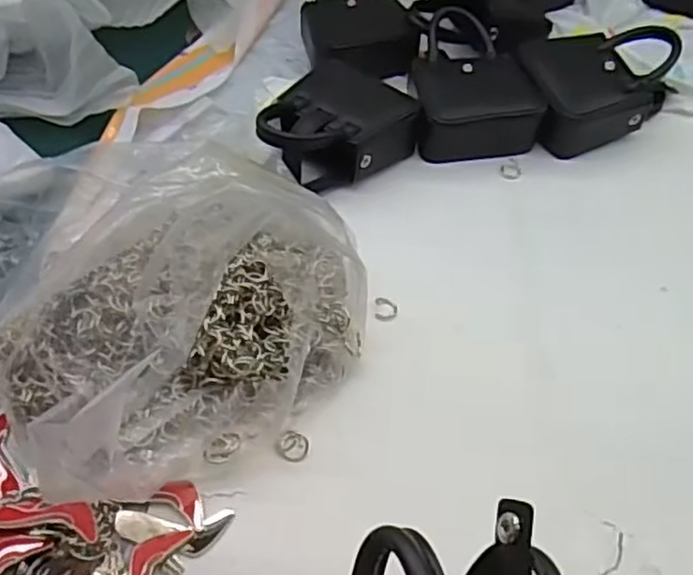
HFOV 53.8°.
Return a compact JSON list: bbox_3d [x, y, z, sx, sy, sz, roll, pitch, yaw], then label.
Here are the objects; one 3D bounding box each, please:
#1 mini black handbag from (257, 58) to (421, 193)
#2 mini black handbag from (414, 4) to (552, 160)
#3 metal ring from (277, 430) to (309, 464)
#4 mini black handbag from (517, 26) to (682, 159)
[{"bbox_3d":[-0.010,-0.096,0.412,0.091,0.039,0.080,-37,61,-26],"label":"mini black handbag"},{"bbox_3d":[0.084,-0.129,0.439,0.077,0.042,0.095,2,52,0],"label":"mini black handbag"},{"bbox_3d":[-0.024,0.070,0.302,0.014,0.004,0.013,1,52,-1],"label":"metal ring"},{"bbox_3d":[0.166,-0.133,0.443,0.101,0.045,0.071,-13,53,-11],"label":"mini black handbag"}]

